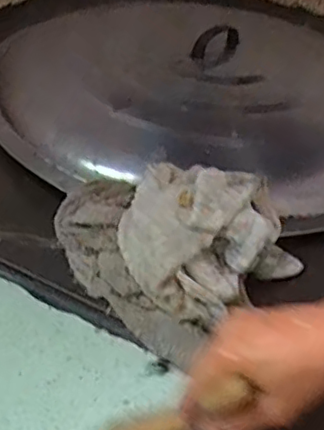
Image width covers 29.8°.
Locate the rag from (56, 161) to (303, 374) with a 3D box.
[{"bbox_3d":[0.017,0.018,0.685,0.222,0.105,0.239,-29,51,-34],"label":"rag"}]

